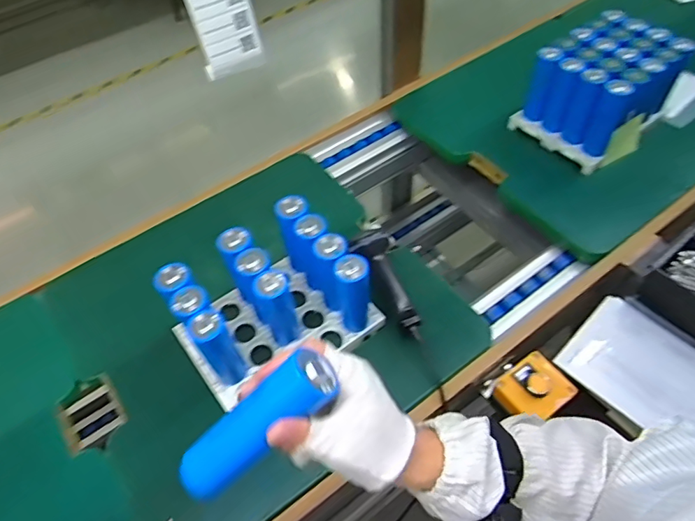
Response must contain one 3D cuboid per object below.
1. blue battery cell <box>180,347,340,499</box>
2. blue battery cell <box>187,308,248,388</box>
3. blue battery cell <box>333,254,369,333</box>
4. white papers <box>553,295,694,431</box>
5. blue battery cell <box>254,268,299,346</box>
[{"bbox_3d":[-0.065,0.117,0.350,0.127,0.030,0.036,-43,56,15],"label":"blue battery cell"},{"bbox_3d":[-0.152,0.105,0.594,0.046,0.124,0.037,-33,59,-19],"label":"blue battery cell"},{"bbox_3d":[0.007,0.044,0.625,0.037,0.122,0.037,-2,54,2],"label":"blue battery cell"},{"bbox_3d":[0.419,0.157,0.655,0.157,0.022,0.237,-35,59,-20],"label":"white papers"},{"bbox_3d":[-0.087,0.062,0.622,0.043,0.124,0.040,-18,55,-10],"label":"blue battery cell"}]

